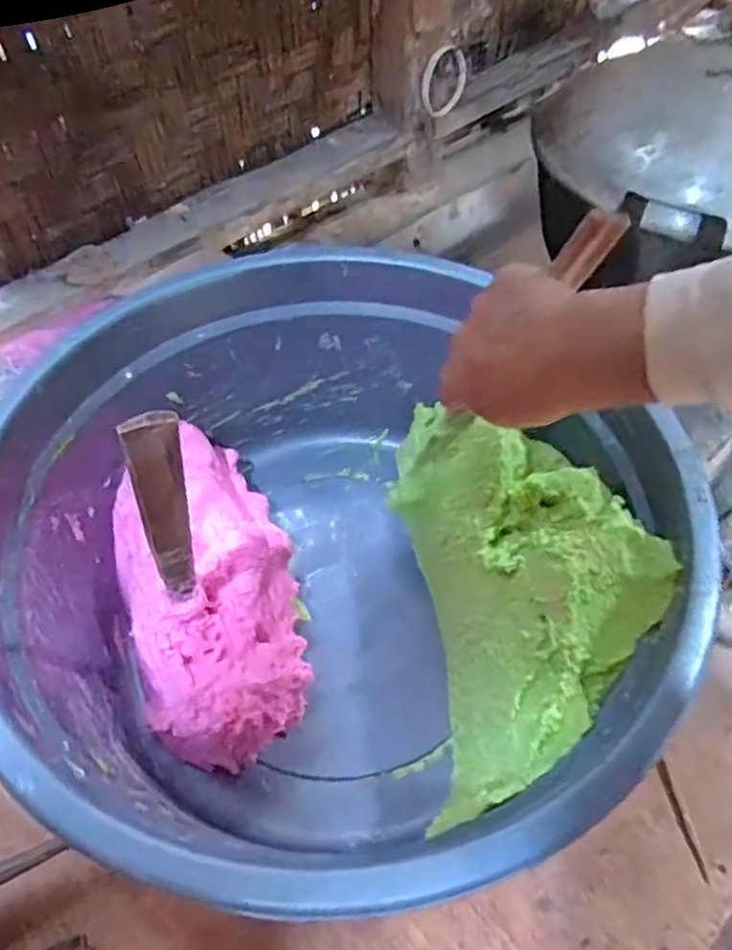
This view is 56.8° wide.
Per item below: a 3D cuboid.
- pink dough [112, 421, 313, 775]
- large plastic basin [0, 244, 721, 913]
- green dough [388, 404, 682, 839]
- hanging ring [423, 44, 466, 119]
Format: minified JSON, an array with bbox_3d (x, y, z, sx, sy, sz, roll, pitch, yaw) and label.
[{"bbox_3d":[-0.112,0.077,0.477,0.123,0.088,0.234,-16,54,-12],"label":"pink dough"},{"bbox_3d":[-0.021,0.050,0.447,0.398,0.172,0.391,3,53,2],"label":"large plastic basin"},{"bbox_3d":[0.097,0.079,0.444,0.125,0.147,0.232,-5,53,-4],"label":"green dough"},{"bbox_3d":[0.118,-0.576,0.990,0.017,0.102,0.096,35,58,22],"label":"hanging ring"}]

